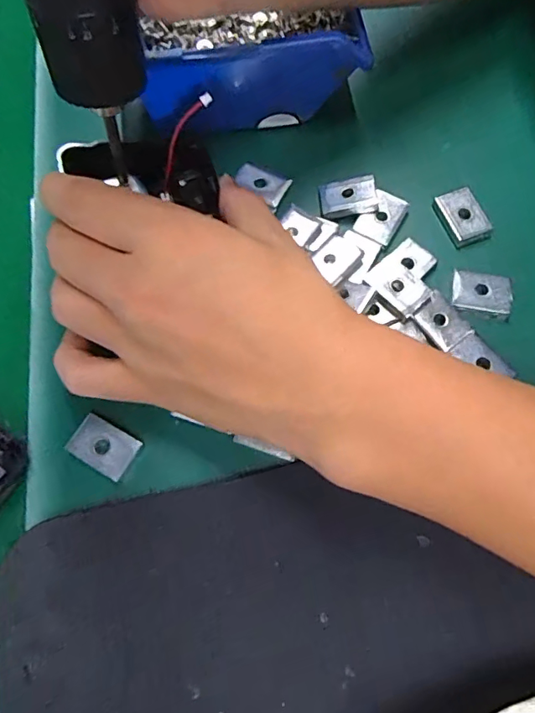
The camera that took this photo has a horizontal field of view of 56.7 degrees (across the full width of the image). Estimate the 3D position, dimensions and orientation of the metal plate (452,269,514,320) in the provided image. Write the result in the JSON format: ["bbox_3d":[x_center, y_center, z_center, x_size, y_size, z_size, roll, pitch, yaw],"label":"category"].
[{"bbox_3d":[0.103,-0.031,0.237,0.027,0.004,0.021,12,70,6],"label":"metal plate"}]

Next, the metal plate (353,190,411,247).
[{"bbox_3d":[0.058,-0.070,0.249,0.020,0.004,0.026,33,74,13],"label":"metal plate"}]

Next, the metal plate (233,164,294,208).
[{"bbox_3d":[-0.003,-0.091,0.259,0.029,0.004,0.019,25,72,11],"label":"metal plate"}]

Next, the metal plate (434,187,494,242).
[{"bbox_3d":[0.099,-0.073,0.252,0.017,0.005,0.026,-19,70,-5],"label":"metal plate"}]

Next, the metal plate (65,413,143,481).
[{"bbox_3d":[-0.070,0.039,0.212,0.029,0.004,0.019,27,77,13],"label":"metal plate"}]

